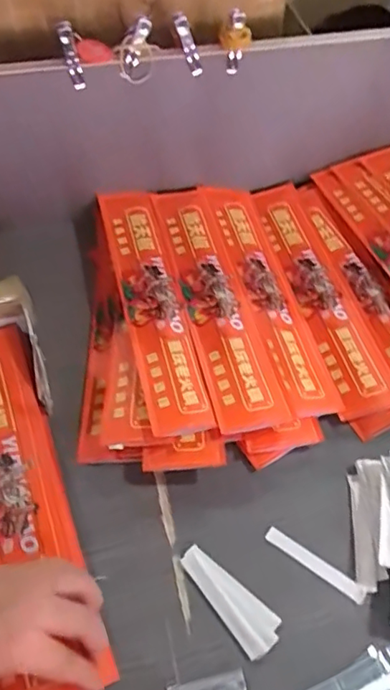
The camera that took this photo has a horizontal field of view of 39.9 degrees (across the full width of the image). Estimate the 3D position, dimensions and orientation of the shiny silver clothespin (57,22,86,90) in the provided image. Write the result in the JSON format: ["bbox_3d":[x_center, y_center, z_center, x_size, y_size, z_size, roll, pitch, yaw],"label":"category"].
[{"bbox_3d":[-0.126,-0.294,0.553,0.015,0.065,0.026,-16,57,-8],"label":"shiny silver clothespin"}]

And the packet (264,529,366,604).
[{"bbox_3d":[0.101,0.185,0.454,0.091,0.004,0.013,30,60,19],"label":"packet"}]

